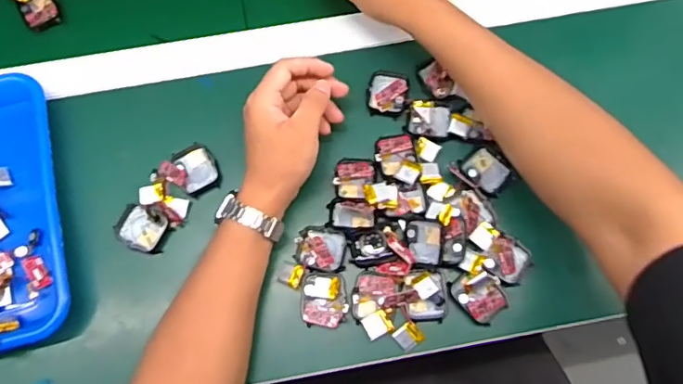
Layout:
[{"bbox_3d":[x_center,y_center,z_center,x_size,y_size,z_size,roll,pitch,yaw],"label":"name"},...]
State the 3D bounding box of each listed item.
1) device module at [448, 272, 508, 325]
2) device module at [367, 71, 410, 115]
[{"bbox_3d":[0.121,0.089,0.454,0.038,0.015,0.044,-33,76,-8],"label":"device module"},{"bbox_3d":[0.046,-0.097,0.510,0.039,0.008,0.042,4,74,2],"label":"device module"}]

